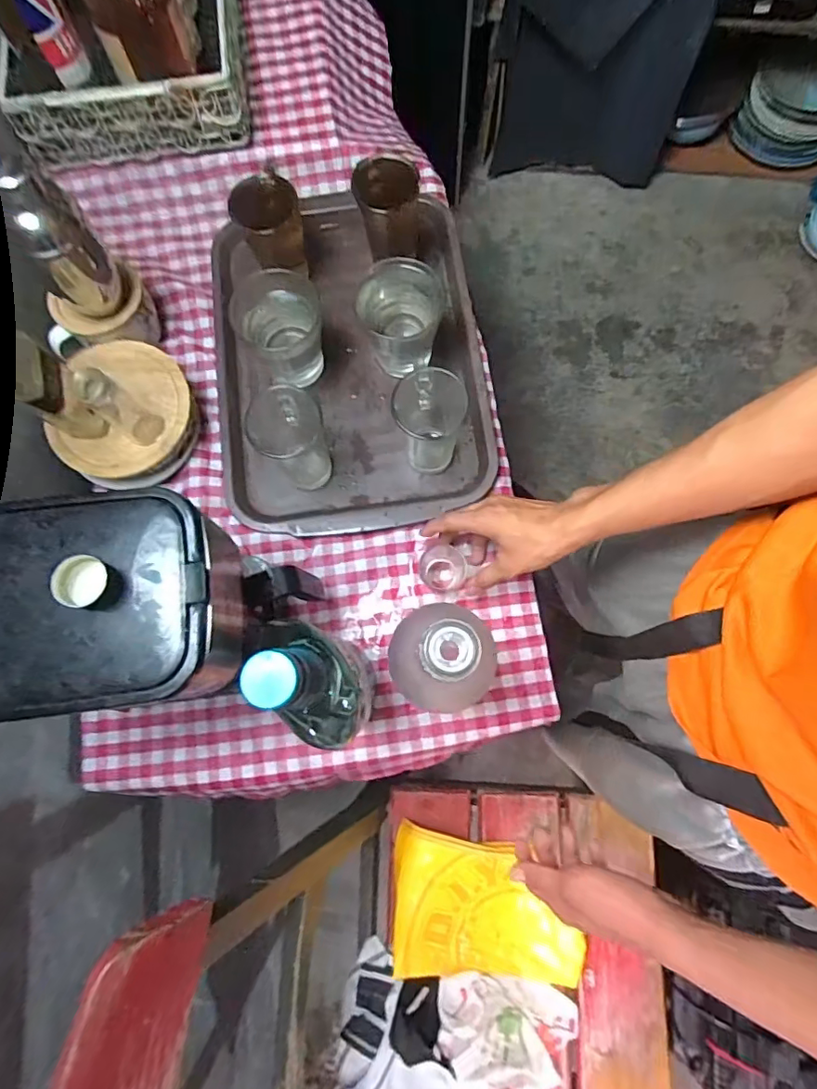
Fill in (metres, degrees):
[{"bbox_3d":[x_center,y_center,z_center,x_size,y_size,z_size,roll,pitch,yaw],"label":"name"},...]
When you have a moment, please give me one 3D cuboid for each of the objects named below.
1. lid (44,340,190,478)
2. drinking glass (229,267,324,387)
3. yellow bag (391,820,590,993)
[{"bbox_3d":[-0.307,-0.148,0.566,0.137,0.026,0.150,0,78,0],"label":"lid"},{"bbox_3d":[-0.141,-0.236,0.593,0.085,0.104,0.088,-6,76,1],"label":"drinking glass"},{"bbox_3d":[0.108,0.475,0.698,0.257,0.054,0.160,9,77,3],"label":"yellow bag"}]

